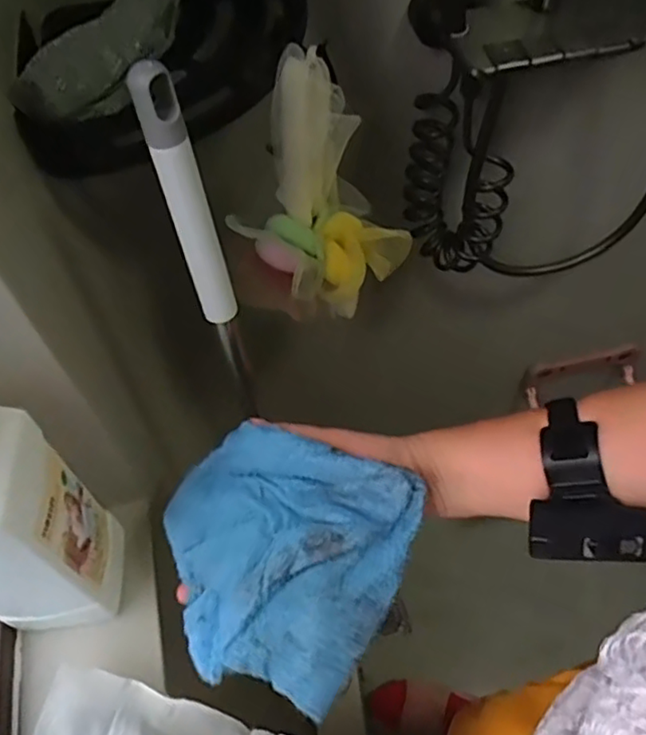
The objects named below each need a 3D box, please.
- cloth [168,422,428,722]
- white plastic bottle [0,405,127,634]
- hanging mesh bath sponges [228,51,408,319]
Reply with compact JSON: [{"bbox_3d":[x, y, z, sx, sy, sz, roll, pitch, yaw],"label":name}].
[{"bbox_3d":[-0.034,0.123,0.426,0.162,0.067,0.148,21,59,17],"label":"cloth"},{"bbox_3d":[-0.200,0.098,0.399,0.078,0.223,0.073,-9,55,-3],"label":"white plastic bottle"},{"bbox_3d":[0.000,-0.141,0.542,0.122,0.198,0.099,-36,61,-20],"label":"hanging mesh bath sponges"}]

